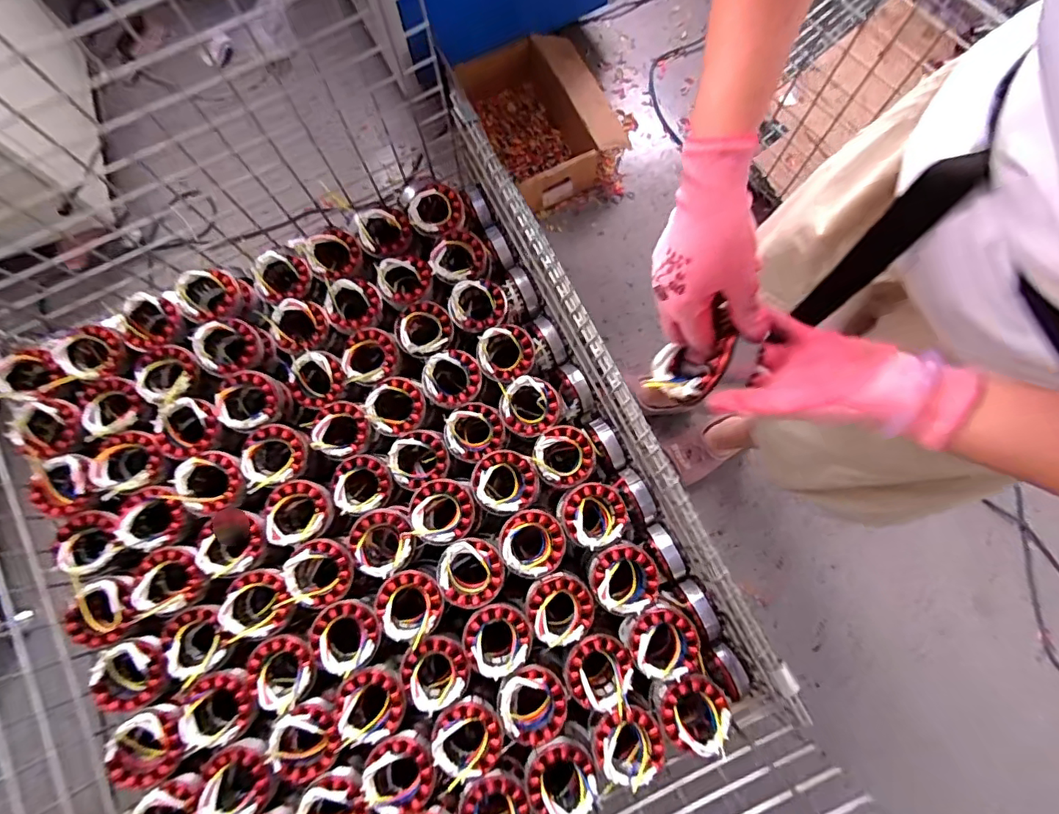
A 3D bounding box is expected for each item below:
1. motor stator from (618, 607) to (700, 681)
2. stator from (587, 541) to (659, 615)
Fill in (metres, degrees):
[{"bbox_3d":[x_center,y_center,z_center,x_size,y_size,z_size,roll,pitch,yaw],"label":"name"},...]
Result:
[{"bbox_3d":[0.170,0.296,0.679,0.095,0.051,0.082,-25,78,-4],"label":"motor stator"},{"bbox_3d":[0.123,0.224,0.696,0.087,0.048,0.084,-16,77,-2],"label":"stator"}]

